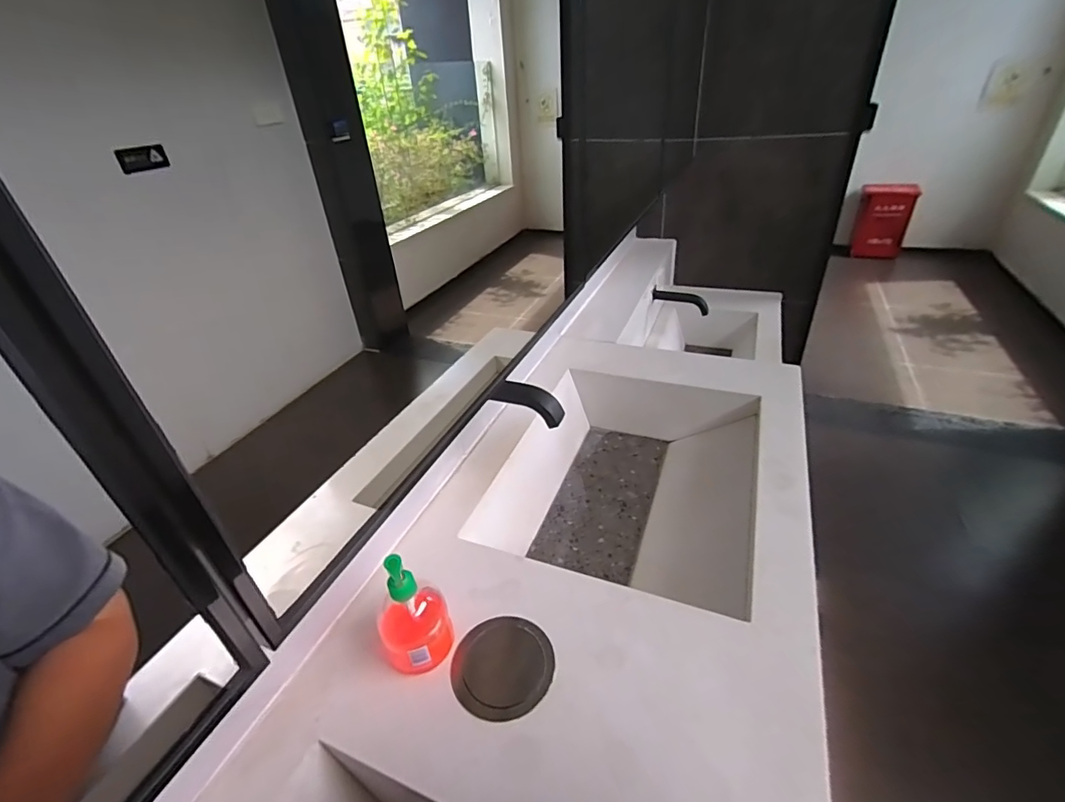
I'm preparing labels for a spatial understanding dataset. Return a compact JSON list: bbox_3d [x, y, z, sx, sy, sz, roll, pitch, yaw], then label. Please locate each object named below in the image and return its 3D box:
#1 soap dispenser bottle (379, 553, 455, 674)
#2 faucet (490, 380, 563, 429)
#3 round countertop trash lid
[{"bbox_3d":[-0.143,0.248,0.567,0.088,0.164,0.067,-26,39,-29],"label":"soap dispenser bottle"},{"bbox_3d":[-0.005,0.000,0.819,0.130,0.041,0.046,23,32,-7],"label":"faucet"},{"bbox_3d":[-0.037,0.323,0.593,0.120,0.010,0.118,-4,34,2],"label":"round countertop trash lid"}]

